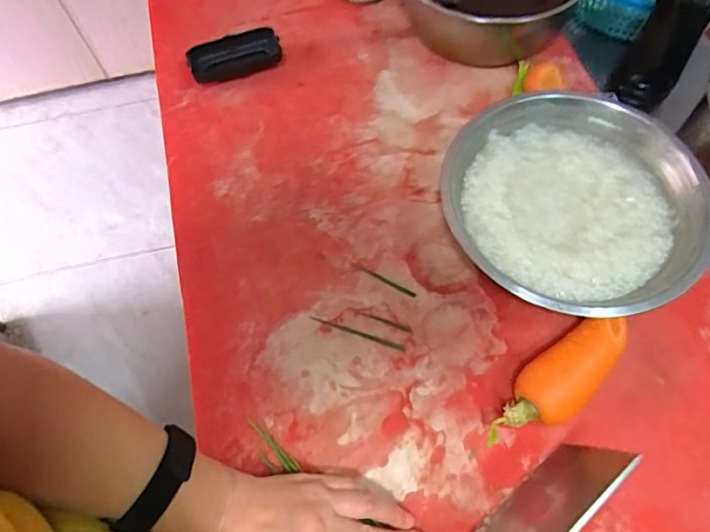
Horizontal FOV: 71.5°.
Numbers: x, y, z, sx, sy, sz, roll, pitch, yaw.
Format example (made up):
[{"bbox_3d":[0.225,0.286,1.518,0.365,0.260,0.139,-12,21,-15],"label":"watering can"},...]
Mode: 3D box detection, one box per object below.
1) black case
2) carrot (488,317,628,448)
[{"bbox_3d":[-0.146,-0.256,0.601,0.107,0.024,0.048,-17,65,-5],"label":"black case"},{"bbox_3d":[0.171,0.097,0.416,0.156,0.042,0.048,-39,69,-15],"label":"carrot"}]

